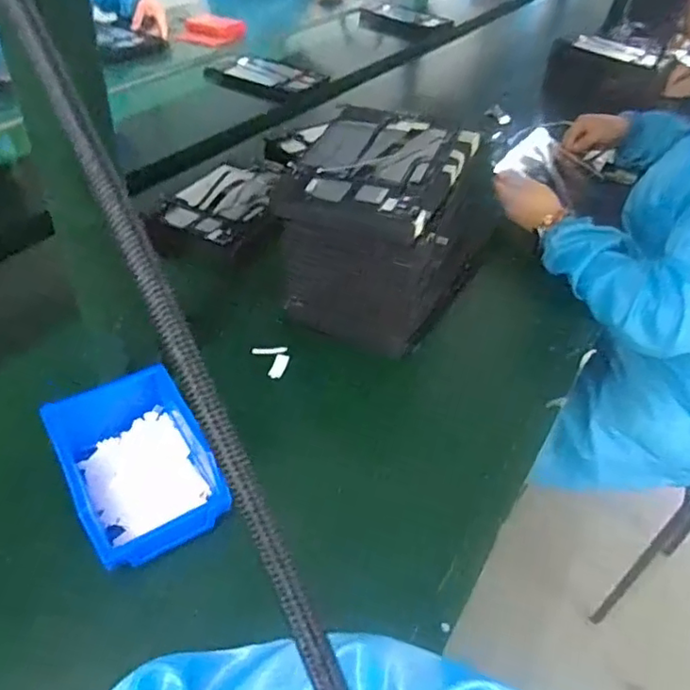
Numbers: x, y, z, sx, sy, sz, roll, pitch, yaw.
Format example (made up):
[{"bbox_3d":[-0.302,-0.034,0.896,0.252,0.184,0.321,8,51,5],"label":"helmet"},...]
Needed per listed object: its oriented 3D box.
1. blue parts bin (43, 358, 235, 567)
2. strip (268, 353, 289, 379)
[{"bbox_3d":[-0.176,0.095,0.498,0.111,0.059,0.161,-21,50,-26],"label":"blue parts bin"},{"bbox_3d":[-0.073,0.023,0.639,0.015,0.005,0.031,19,65,13],"label":"strip"}]

